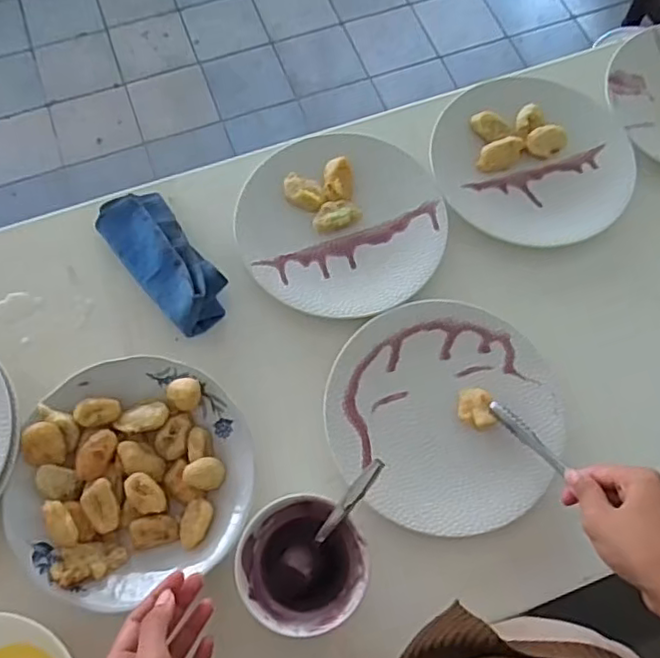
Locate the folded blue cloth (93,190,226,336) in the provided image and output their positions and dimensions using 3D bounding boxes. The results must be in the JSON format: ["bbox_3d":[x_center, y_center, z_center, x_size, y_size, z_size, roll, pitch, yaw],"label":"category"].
[{"bbox_3d":[-0.160,-0.071,0.597,0.066,0.053,0.160,-36,74,-13],"label":"folded blue cloth"}]

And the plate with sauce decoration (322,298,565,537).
[{"bbox_3d":[0.102,0.073,0.553,0.195,0.016,0.202,0,69,1],"label":"plate with sauce decoration"}]

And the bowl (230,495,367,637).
[{"bbox_3d":[-0.021,0.184,0.495,0.093,0.067,0.094,0,69,-1],"label":"bowl"}]

